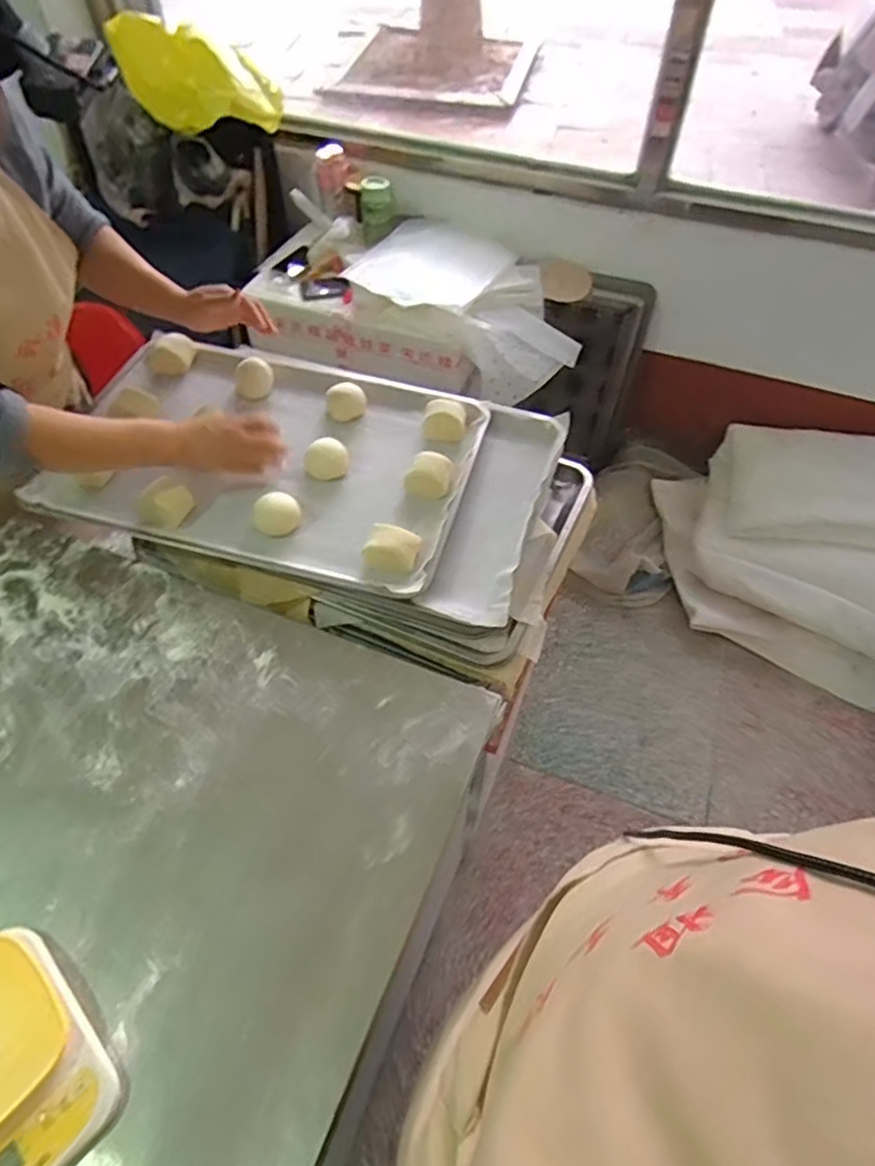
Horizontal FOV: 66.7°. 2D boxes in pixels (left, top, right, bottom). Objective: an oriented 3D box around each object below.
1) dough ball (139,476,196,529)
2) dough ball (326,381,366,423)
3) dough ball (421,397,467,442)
[{"bbox_3d":[-0.359,-0.108,0.878,0.061,0.047,0.047,-30,60,-20],"label":"dough ball"},{"bbox_3d":[-0.139,-0.279,1.018,0.058,0.037,0.052,-8,55,-7],"label":"dough ball"},{"bbox_3d":[0.010,-0.249,0.993,0.065,0.042,0.065,0,55,0],"label":"dough ball"}]

